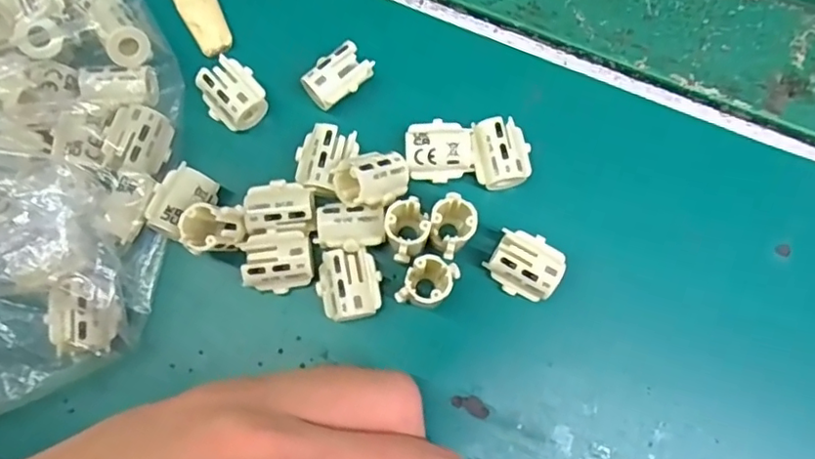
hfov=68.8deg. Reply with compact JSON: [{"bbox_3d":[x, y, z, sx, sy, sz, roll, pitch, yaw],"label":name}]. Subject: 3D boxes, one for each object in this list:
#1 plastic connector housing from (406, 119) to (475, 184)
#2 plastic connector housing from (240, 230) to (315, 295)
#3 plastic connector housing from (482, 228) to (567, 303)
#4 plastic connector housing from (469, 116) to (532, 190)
[{"bbox_3d":[0.011,-0.026,0.201,0.022,0.014,0.019,-1,77,-1],"label":"plastic connector housing"},{"bbox_3d":[-0.041,0.011,0.191,0.022,0.014,0.018,-2,77,-2],"label":"plastic connector housing"},{"bbox_3d":[0.038,0.012,0.194,0.022,0.014,0.018,31,78,6],"label":"plastic connector housing"},{"bbox_3d":[0.031,-0.025,0.201,0.019,0.014,0.022,-8,77,-3],"label":"plastic connector housing"}]

